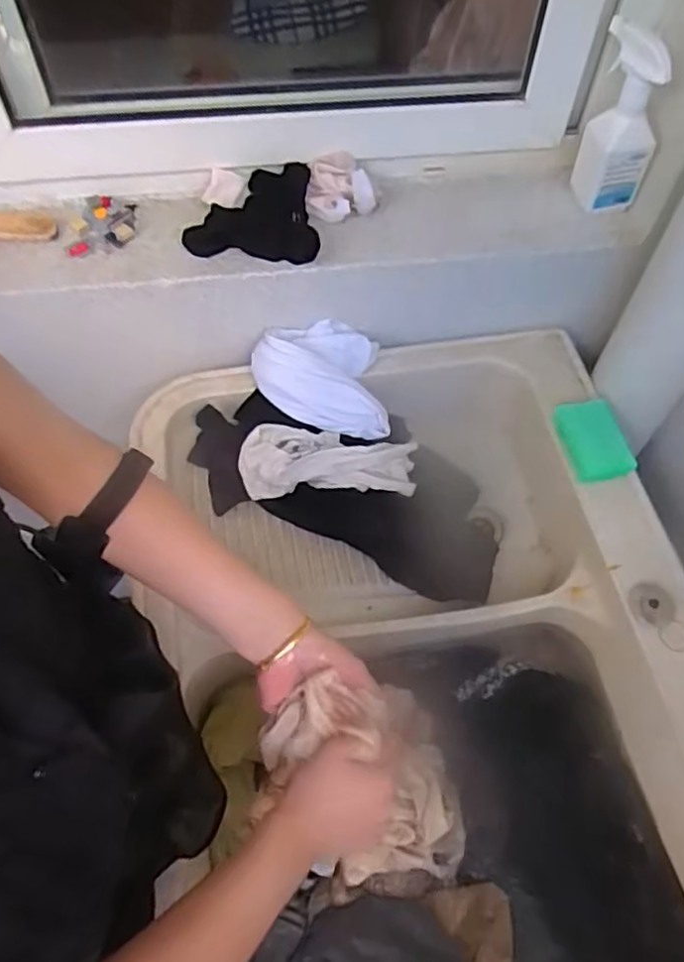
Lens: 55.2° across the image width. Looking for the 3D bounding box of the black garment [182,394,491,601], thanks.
[{"bbox_3d":[0.006,0.001,0.806,0.390,0.138,0.163,15,59,8],"label":"black garment"}]

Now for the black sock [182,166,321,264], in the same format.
[{"bbox_3d":[-0.104,-0.313,0.775,0.149,0.064,0.100,3,58,0],"label":"black sock"}]

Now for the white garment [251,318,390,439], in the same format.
[{"bbox_3d":[-0.023,-0.134,0.826,0.168,0.071,0.125,7,58,3],"label":"white garment"}]

